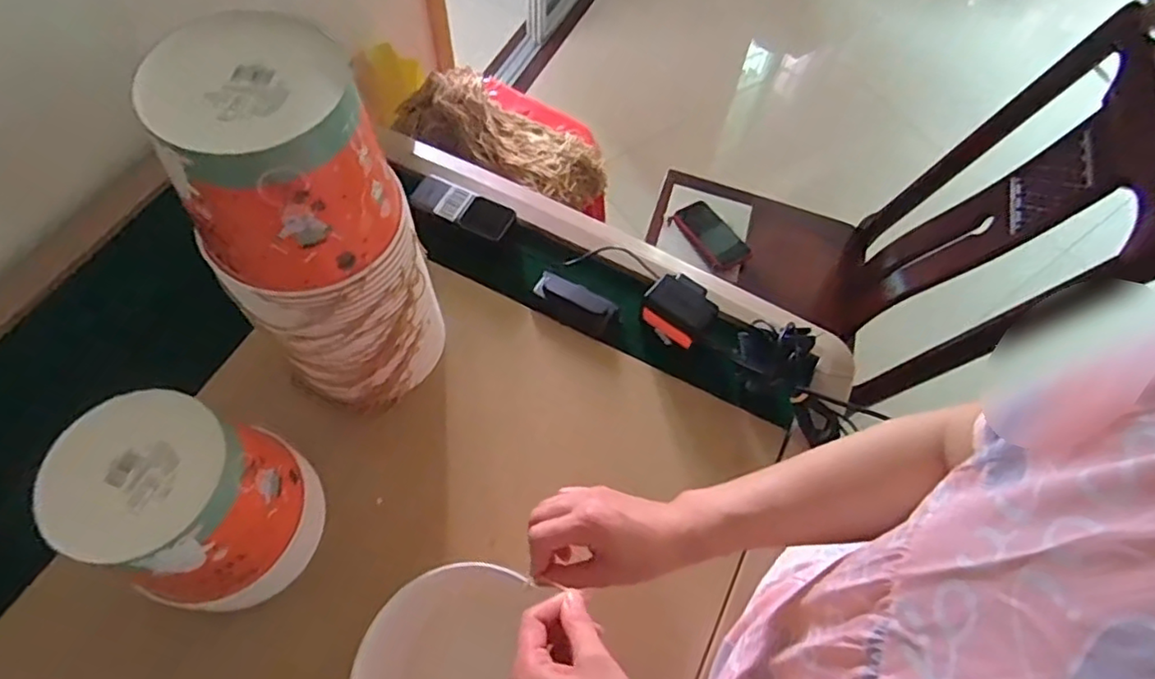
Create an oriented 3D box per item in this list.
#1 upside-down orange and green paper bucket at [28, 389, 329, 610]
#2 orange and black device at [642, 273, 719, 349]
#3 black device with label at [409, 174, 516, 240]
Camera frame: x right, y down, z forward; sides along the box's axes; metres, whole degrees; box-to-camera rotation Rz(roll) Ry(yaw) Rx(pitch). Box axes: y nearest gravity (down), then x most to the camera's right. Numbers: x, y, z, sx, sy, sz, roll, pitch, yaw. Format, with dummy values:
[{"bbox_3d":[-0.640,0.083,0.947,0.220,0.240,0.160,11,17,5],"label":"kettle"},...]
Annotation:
[{"bbox_3d":[-0.316,0.144,0.547,0.134,0.225,0.140,29,65,11],"label":"upside-down orange and green paper bucket"},{"bbox_3d":[0.118,-0.033,0.726,0.078,0.065,0.060,32,65,12],"label":"orange and black device"},{"bbox_3d":[-0.142,-0.164,0.775,0.122,0.021,0.054,19,63,6],"label":"black device with label"}]

